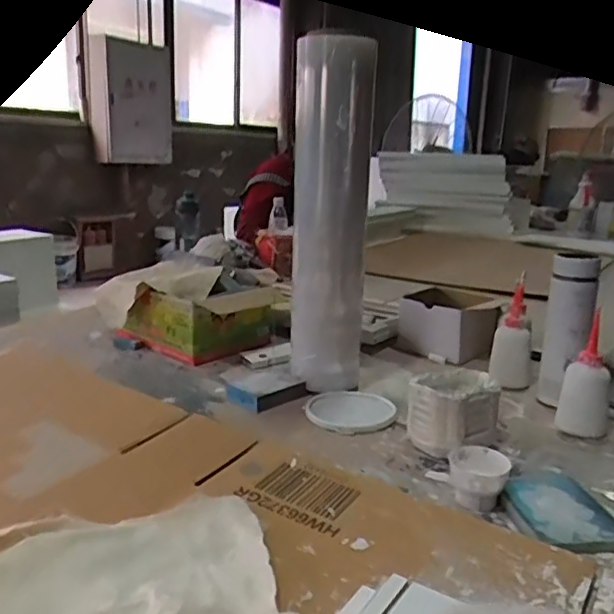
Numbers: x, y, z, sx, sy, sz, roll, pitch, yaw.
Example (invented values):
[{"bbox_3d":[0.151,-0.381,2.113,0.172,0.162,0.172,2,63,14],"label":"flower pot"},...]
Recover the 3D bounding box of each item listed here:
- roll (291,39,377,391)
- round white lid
[{"bbox_3d":[0.033,-0.115,0.904,0.111,0.479,0.093,2,13,-1],"label":"roll"},{"bbox_3d":[0.062,0.146,0.900,0.121,0.021,0.127,2,13,0],"label":"round white lid"}]

